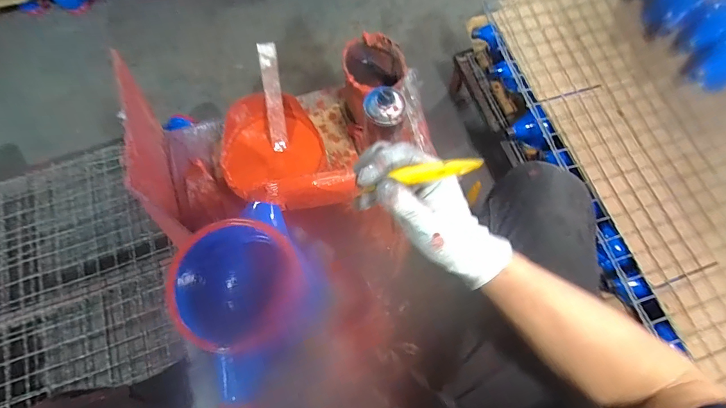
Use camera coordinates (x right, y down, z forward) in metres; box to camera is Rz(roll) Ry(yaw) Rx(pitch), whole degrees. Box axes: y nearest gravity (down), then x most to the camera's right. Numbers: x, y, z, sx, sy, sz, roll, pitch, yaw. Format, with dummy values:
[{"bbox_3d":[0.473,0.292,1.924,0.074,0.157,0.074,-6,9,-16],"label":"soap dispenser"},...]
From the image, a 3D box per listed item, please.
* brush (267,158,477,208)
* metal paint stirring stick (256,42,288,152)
[{"bbox_3d":[0.011,-0.019,0.293,0.165,0.023,0.016,-9,69,-9],"label":"brush"},{"bbox_3d":[-0.135,-0.158,0.565,0.026,0.006,0.155,-4,109,1],"label":"metal paint stirring stick"}]

